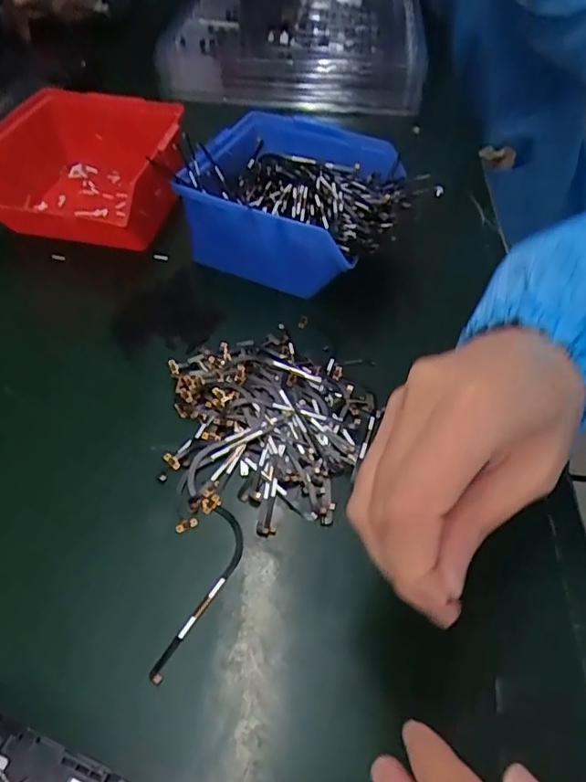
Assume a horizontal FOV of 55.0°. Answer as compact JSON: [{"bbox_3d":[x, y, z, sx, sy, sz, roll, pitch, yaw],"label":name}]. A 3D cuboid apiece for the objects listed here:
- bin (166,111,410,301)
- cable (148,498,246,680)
[{"bbox_3d":[0.006,-0.134,0.408,0.146,0.062,0.134,15,52,12],"label":"bin"},{"bbox_3d":[-0.040,0.089,0.262,0.025,0.004,0.089,7,50,6],"label":"cable"}]

